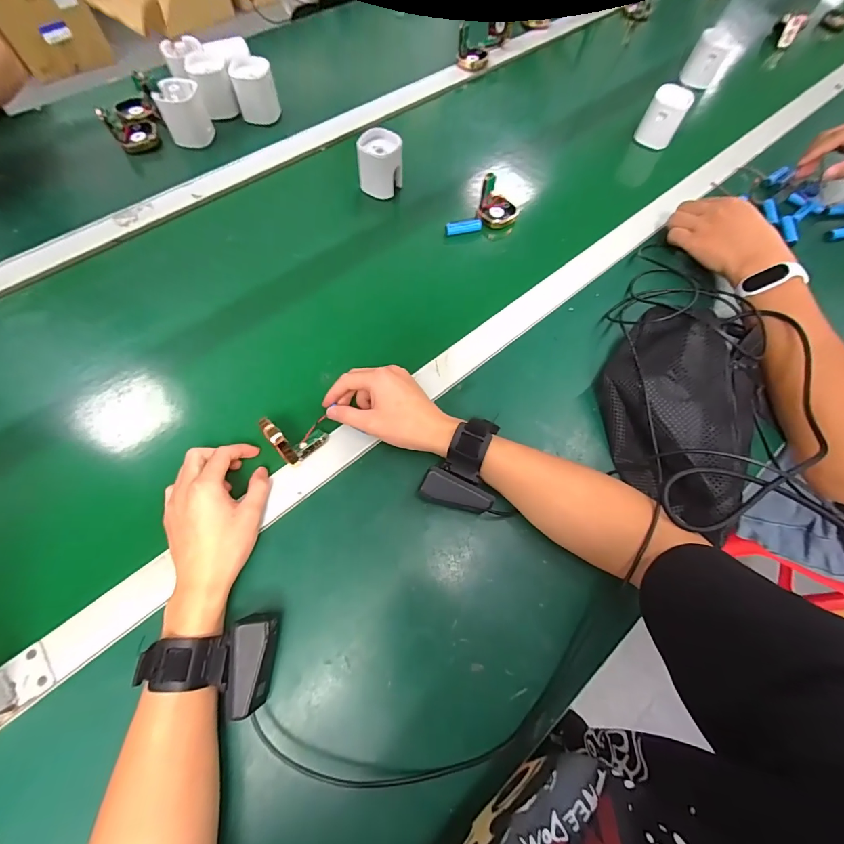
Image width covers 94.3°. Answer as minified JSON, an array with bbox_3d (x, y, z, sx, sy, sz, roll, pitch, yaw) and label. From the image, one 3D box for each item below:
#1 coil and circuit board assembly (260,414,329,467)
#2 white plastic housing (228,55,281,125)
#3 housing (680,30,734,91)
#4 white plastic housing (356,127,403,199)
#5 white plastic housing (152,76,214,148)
[{"bbox_3d":[-0.128,0.007,0.396,0.050,0.047,0.055,43,71,15],"label":"coil and circuit board assembly"},{"bbox_3d":[-0.258,-0.513,0.611,0.061,0.068,0.048,-17,69,-10],"label":"white plastic housing"},{"bbox_3d":[0.523,-0.666,0.721,0.061,0.076,0.058,29,68,9],"label":"housing"},{"bbox_3d":[-0.059,-0.367,0.562,0.062,0.065,0.060,1,66,-2],"label":"white plastic housing"},{"bbox_3d":[-0.353,-0.458,0.586,0.063,0.068,0.048,-24,70,-13],"label":"white plastic housing"}]

